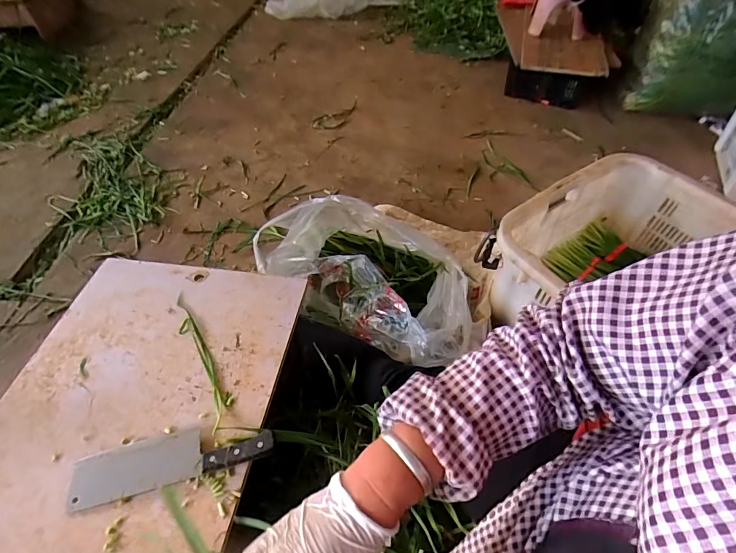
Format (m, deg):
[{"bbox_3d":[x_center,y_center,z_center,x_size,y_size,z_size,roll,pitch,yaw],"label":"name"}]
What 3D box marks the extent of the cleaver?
[{"bbox_3d":[-0.262,0.241,0.552,0.263,0.022,0.070,-13,50,-7],"label":"cleaver"}]

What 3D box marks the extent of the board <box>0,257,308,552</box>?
[{"bbox_3d":[-0.368,0.241,0.576,0.409,0.016,0.668,5,50,8],"label":"board"}]

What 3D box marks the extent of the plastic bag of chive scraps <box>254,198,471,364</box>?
[{"bbox_3d":[0.018,-0.019,0.986,0.558,0.217,0.367,29,57,22],"label":"plastic bag of chive scraps"}]

